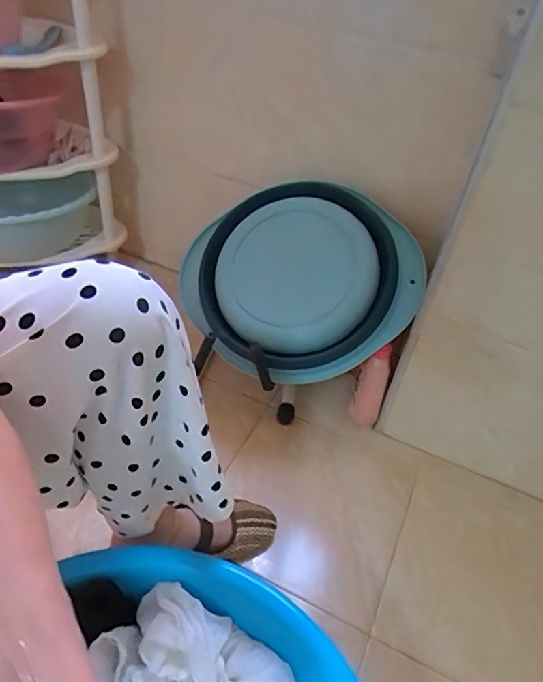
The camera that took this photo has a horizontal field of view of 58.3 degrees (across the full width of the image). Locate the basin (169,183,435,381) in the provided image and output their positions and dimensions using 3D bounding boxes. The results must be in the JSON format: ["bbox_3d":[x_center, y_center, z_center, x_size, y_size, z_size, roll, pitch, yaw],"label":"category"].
[{"bbox_3d":[0.042,-0.114,0.851,0.363,0.065,0.382,-45,73,-4],"label":"basin"}]

